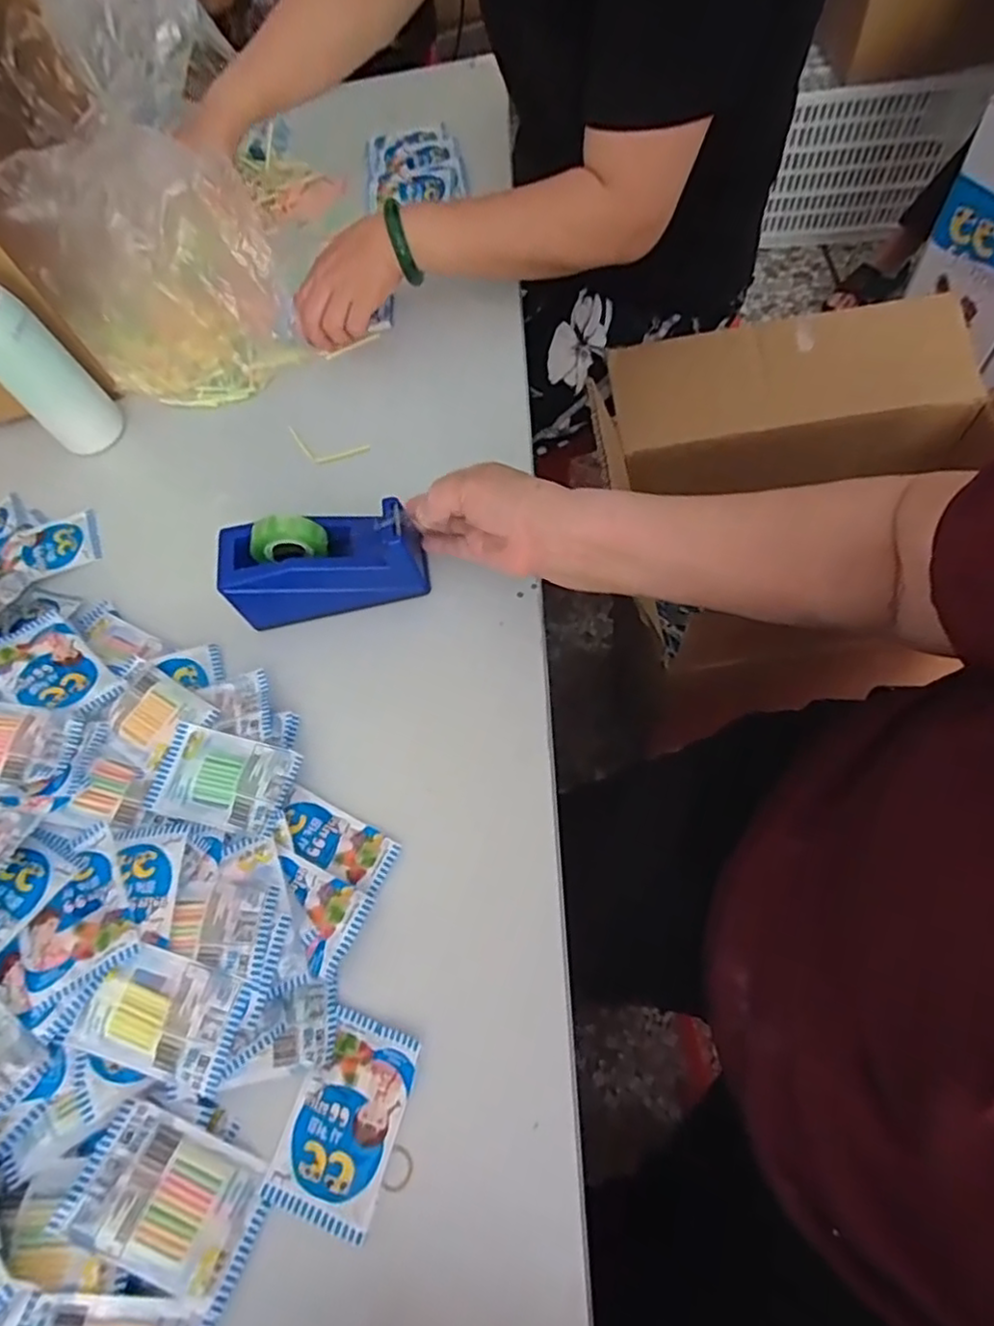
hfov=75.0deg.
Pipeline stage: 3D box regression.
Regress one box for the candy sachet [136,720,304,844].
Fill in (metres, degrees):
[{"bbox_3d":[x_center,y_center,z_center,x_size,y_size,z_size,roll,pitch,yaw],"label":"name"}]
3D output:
[{"bbox_3d":[-0.196,0.082,0.461,0.099,0.009,0.063,10,66,13],"label":"candy sachet"}]

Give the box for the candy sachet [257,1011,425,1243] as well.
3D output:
[{"bbox_3d":[-0.088,0.263,0.374,0.063,0.009,0.099,14,67,14],"label":"candy sachet"}]

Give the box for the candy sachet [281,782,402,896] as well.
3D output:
[{"bbox_3d":[-0.113,0.122,0.446,0.089,0.012,0.040,23,70,18],"label":"candy sachet"}]

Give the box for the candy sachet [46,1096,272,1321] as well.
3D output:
[{"bbox_3d":[-0.182,0.298,0.360,0.102,0.007,0.065,26,58,1],"label":"candy sachet"}]

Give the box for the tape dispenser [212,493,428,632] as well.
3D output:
[{"bbox_3d":[-0.134,-0.081,0.506,0.153,0.082,0.057,-7,64,-3],"label":"tape dispenser"}]

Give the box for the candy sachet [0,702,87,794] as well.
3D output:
[{"bbox_3d":[-0.358,0.058,0.463,0.102,0.013,0.062,4,65,10],"label":"candy sachet"}]

